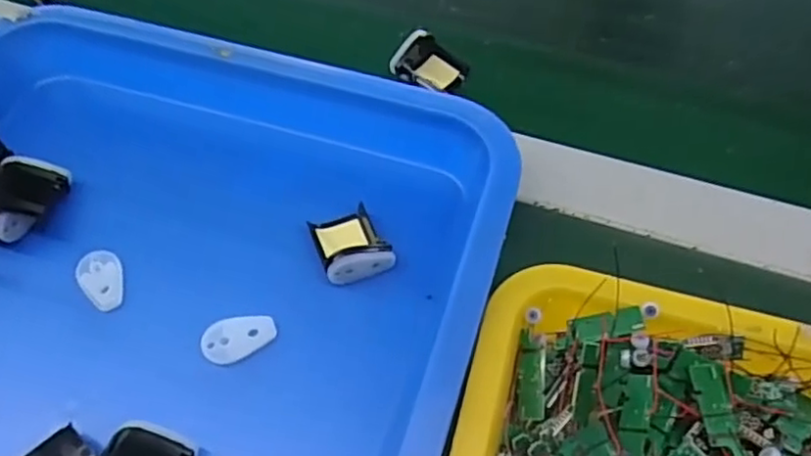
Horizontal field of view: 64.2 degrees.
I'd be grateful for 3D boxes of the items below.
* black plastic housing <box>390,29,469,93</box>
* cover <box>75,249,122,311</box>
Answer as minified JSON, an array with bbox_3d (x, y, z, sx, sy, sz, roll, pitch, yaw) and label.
[{"bbox_3d":[0.016,-0.109,0.433,0.039,0.027,0.035,35,63,20],"label":"black plastic housing"},{"bbox_3d":[-0.160,0.028,0.341,0.021,0.007,0.037,-20,60,-13],"label":"cover"}]

